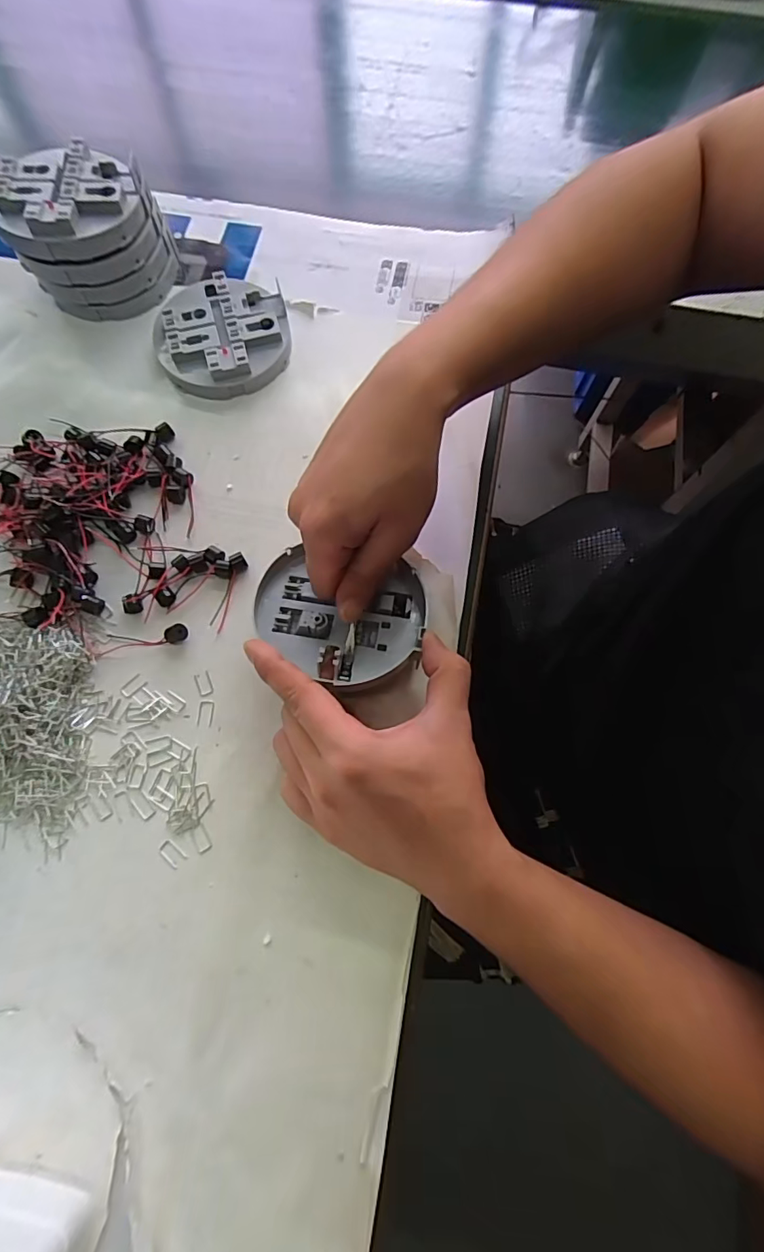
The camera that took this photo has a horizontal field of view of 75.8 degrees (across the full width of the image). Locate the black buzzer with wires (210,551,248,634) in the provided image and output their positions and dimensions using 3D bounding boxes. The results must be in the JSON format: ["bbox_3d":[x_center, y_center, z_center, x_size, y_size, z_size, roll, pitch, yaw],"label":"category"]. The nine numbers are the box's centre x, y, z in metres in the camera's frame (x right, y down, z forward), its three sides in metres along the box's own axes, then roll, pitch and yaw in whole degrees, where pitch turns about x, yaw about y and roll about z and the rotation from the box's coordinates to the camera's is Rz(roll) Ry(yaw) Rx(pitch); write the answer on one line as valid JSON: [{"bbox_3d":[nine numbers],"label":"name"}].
[{"bbox_3d":[-0.101,-0.023,0.326,0.012,0.007,0.055,8,73,2],"label":"black buzzer with wires"}]

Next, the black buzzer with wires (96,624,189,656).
[{"bbox_3d":[-0.156,0.007,0.316,0.059,0.008,0.014,-9,73,-3],"label":"black buzzer with wires"}]

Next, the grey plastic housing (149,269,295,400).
[{"bbox_3d":[-0.124,-0.227,0.382,0.101,0.022,0.103,0,73,-1],"label":"grey plastic housing"}]

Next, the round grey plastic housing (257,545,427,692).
[{"bbox_3d":[-0.027,-0.005,0.297,0.102,0.024,0.087,5,73,1],"label":"round grey plastic housing"}]

